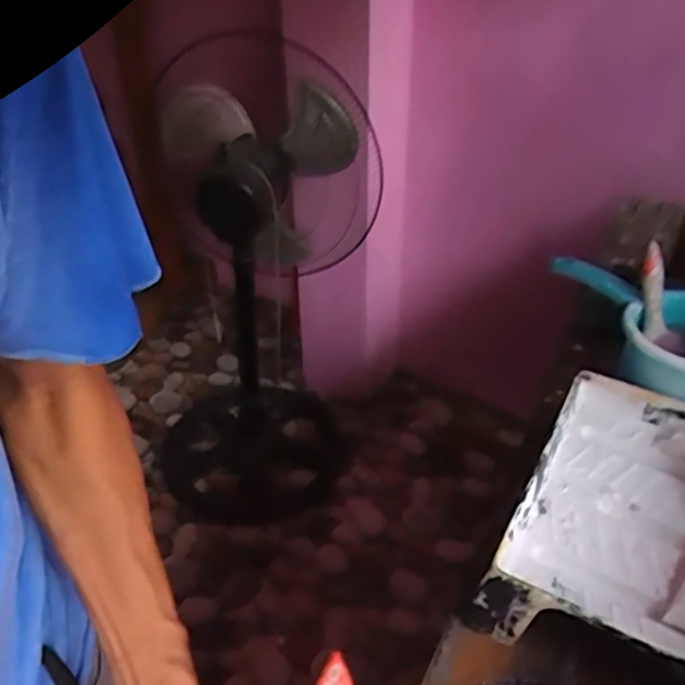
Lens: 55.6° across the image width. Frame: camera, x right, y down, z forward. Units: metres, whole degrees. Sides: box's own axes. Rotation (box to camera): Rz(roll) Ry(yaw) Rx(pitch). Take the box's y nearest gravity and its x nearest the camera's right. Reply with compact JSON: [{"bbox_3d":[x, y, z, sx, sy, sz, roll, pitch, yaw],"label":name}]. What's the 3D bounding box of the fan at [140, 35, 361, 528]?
[{"bbox_3d":[-0.157,-0.081,1.415,0.427,0.945,0.429,-2,37,-2],"label":"fan"}]

